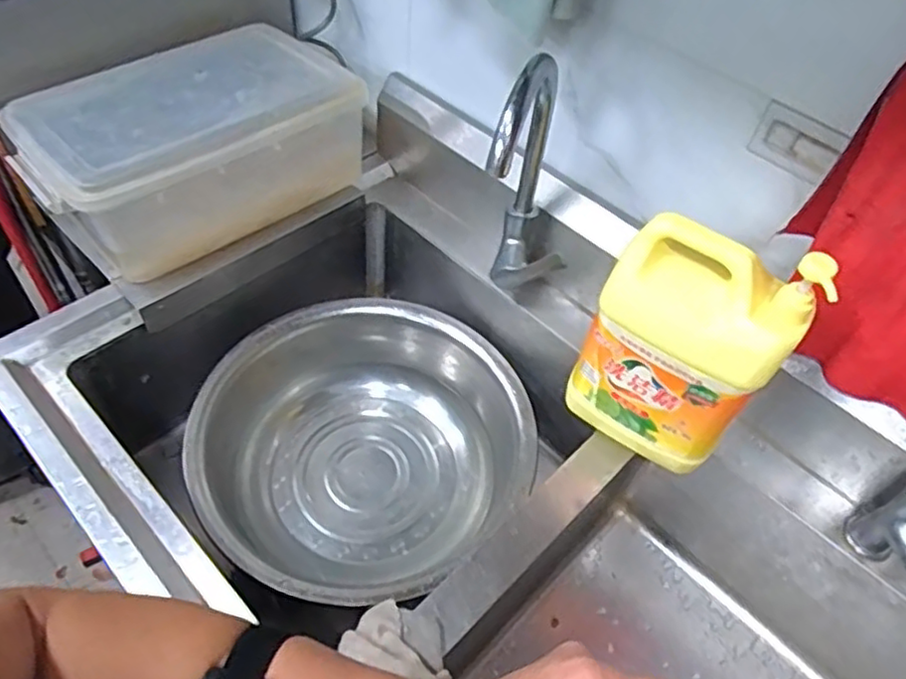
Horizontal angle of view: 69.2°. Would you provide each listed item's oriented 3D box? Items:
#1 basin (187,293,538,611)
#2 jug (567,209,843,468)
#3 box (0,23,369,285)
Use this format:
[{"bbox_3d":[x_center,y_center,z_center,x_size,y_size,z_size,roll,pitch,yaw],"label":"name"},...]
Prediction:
[{"bbox_3d":[-0.134,0.151,0.973,0.441,0.148,0.422,3,51,-4],"label":"basin"},{"bbox_3d":[0.242,0.007,0.715,0.184,0.276,0.112,23,52,12],"label":"jug"},{"bbox_3d":[-0.374,-0.290,0.952,0.441,0.155,0.281,-35,62,-29],"label":"box"}]

